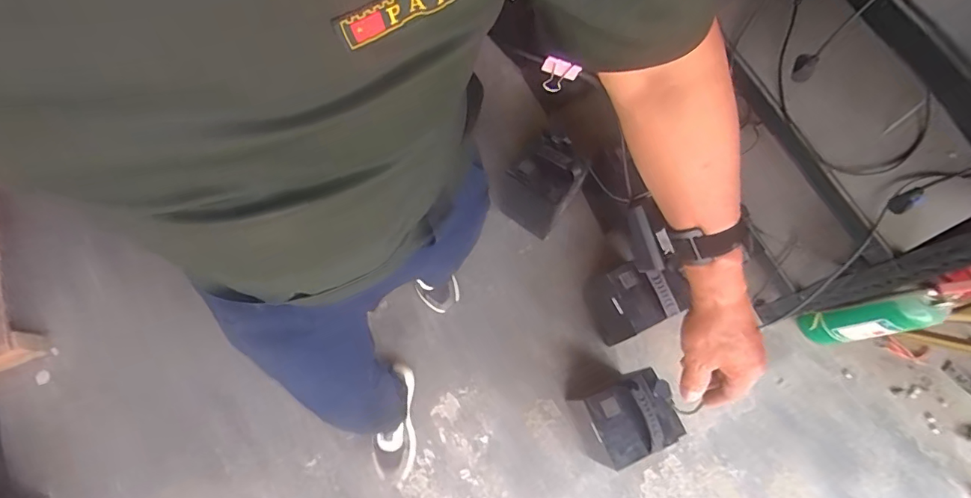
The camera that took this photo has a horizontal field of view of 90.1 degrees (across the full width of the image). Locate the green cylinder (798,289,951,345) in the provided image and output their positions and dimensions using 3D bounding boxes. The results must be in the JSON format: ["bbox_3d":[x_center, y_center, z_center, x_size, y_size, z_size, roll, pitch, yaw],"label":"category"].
[{"bbox_3d":[0.892,0.169,1.151,0.079,0.370,0.086,-12,73,-4],"label":"green cylinder"}]

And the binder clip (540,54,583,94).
[{"bbox_3d":[0.052,-0.123,0.344,0.025,0.028,0.009,17,73,5],"label":"binder clip"}]

